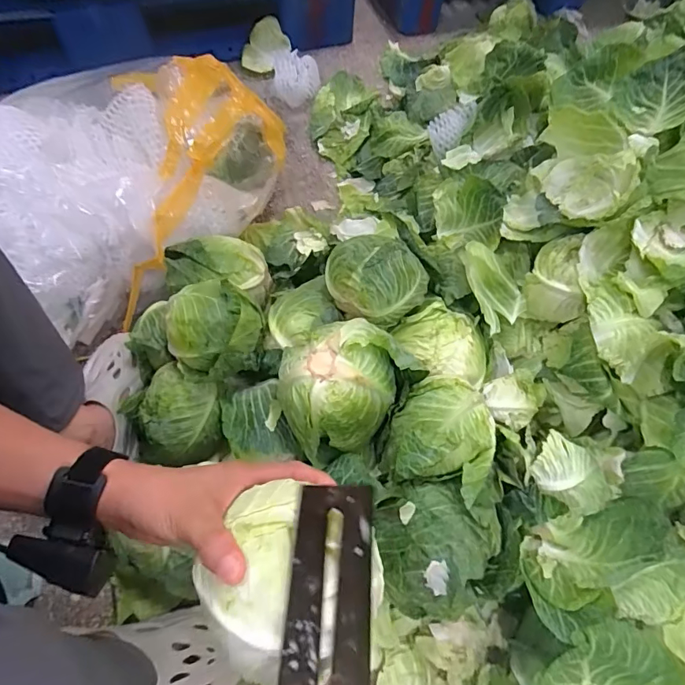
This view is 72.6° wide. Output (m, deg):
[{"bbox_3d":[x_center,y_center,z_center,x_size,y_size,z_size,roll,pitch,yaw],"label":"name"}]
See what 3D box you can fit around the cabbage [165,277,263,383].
[{"bbox_3d":[-0.181,-0.020,0.646,0.117,0.091,0.114,1,63,-2],"label":"cabbage"}]

